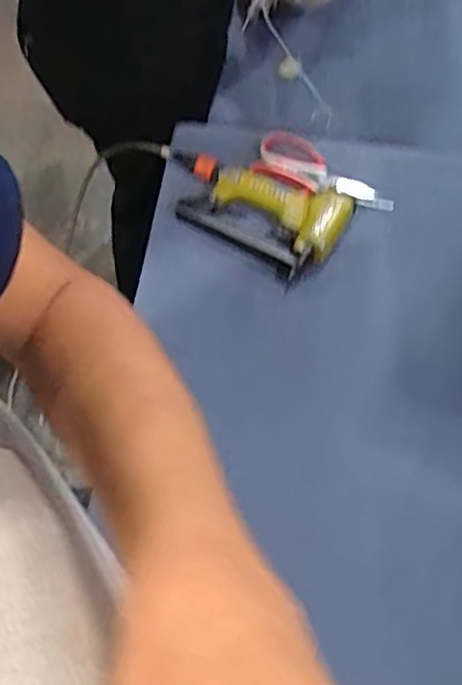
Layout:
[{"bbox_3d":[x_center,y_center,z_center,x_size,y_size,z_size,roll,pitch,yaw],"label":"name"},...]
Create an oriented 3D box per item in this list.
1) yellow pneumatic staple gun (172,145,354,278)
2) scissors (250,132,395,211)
[{"bbox_3d":[0.016,-0.178,0.893,0.249,0.047,0.122,25,62,12],"label":"yellow pneumatic staple gun"},{"bbox_3d":[0.125,-0.224,0.934,0.193,0.030,0.104,21,61,10],"label":"scissors"}]

